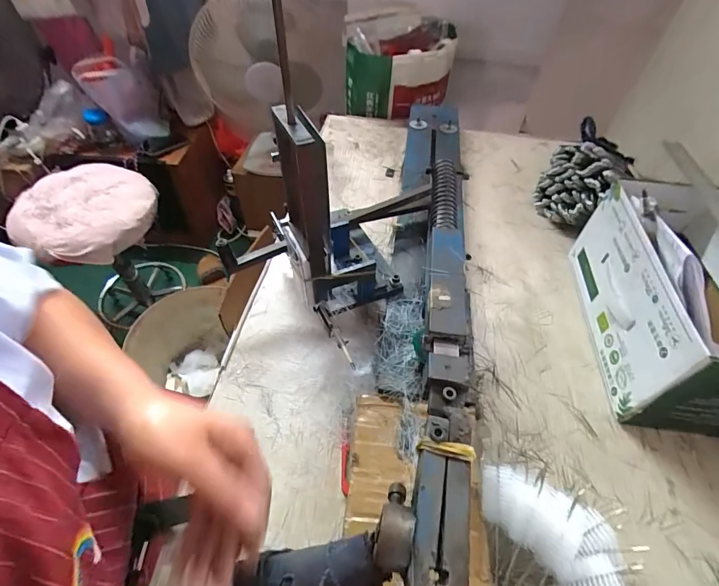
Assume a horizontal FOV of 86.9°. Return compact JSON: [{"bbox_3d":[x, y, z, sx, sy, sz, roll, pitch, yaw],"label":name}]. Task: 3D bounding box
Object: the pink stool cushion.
[{"bbox_3d":[-0.684,-0.210,0.954,0.302,0.071,0.315,12,52,8],"label":"pink stool cushion"}]

